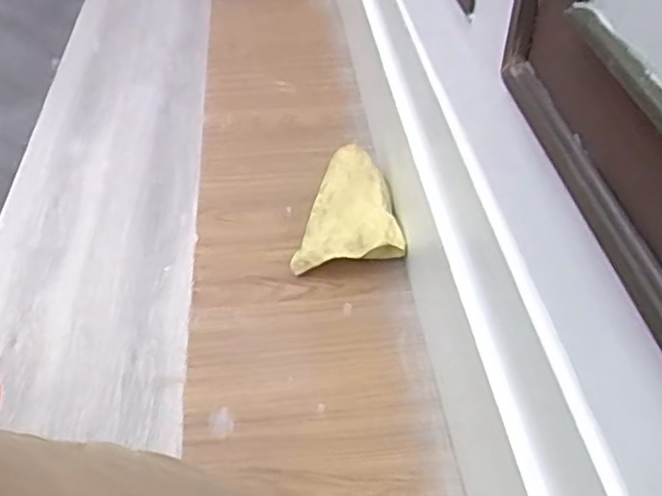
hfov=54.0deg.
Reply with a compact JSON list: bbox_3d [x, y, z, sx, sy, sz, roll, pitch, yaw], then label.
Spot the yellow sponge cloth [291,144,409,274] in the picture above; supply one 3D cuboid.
[{"bbox_3d":[0.012,-0.053,0.945,0.149,0.072,0.203,-6,47,-5],"label":"yellow sponge cloth"}]

